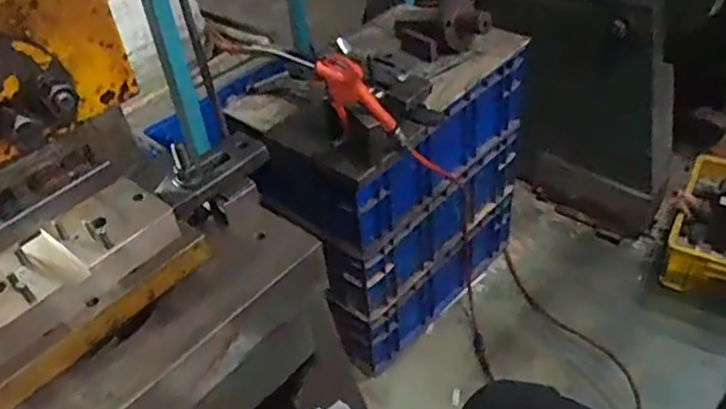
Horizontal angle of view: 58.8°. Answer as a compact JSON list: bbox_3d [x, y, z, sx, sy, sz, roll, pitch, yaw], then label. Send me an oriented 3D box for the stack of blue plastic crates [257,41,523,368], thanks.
[{"bbox_3d":[0.087,-0.023,1.263,0.265,0.537,0.485,28,52,33],"label":"stack of blue plastic crates"}]

